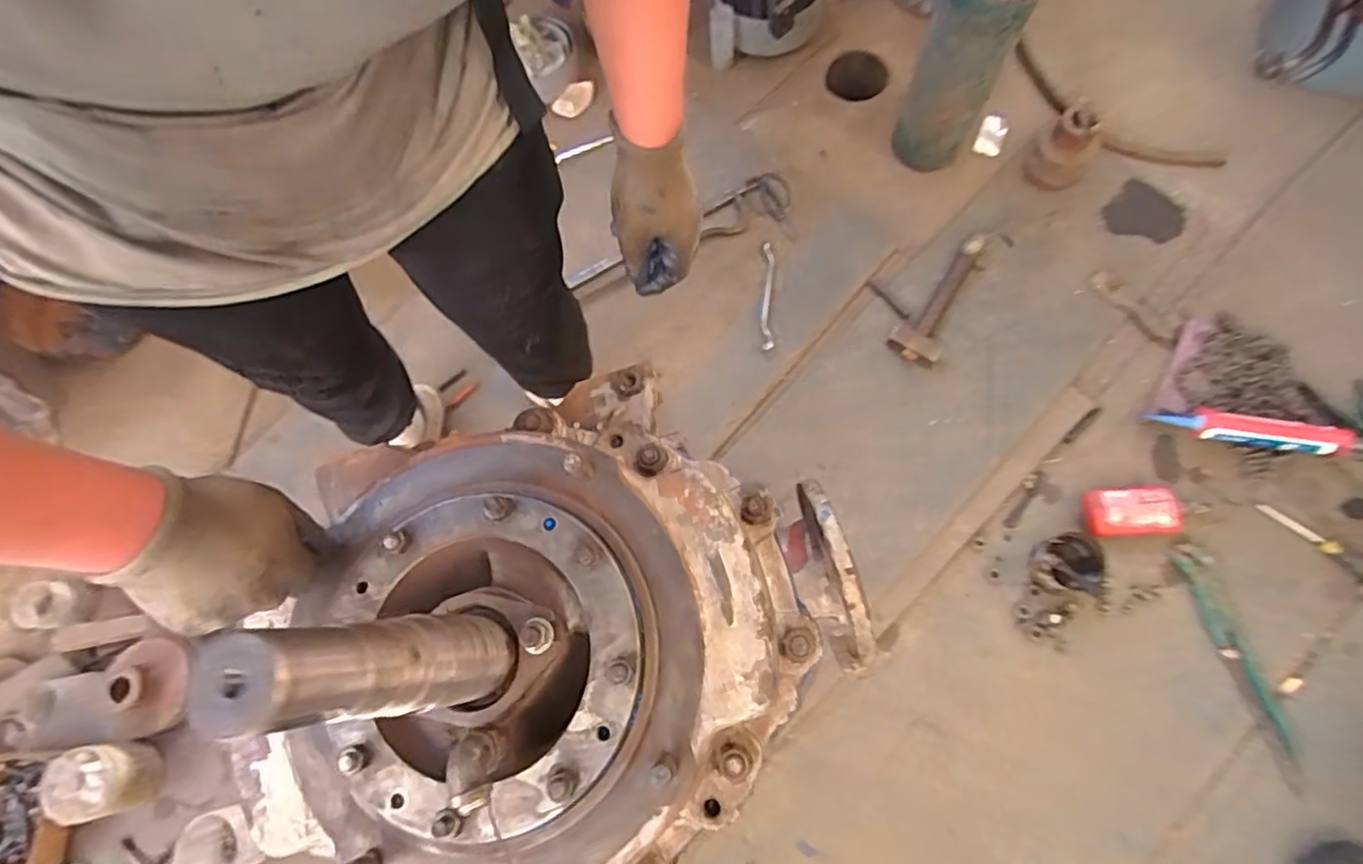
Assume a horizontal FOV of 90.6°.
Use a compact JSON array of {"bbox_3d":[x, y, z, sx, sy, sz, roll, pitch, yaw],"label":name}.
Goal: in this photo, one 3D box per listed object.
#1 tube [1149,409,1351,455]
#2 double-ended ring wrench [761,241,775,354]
[{"bbox_3d":[1.008,-0.004,1.184,0.328,0.048,0.053,9,74,7],"label":"tube"},{"bbox_3d":[0.178,-0.277,1.375,0.024,0.014,0.232,1,73,5],"label":"double-ended ring wrench"}]

